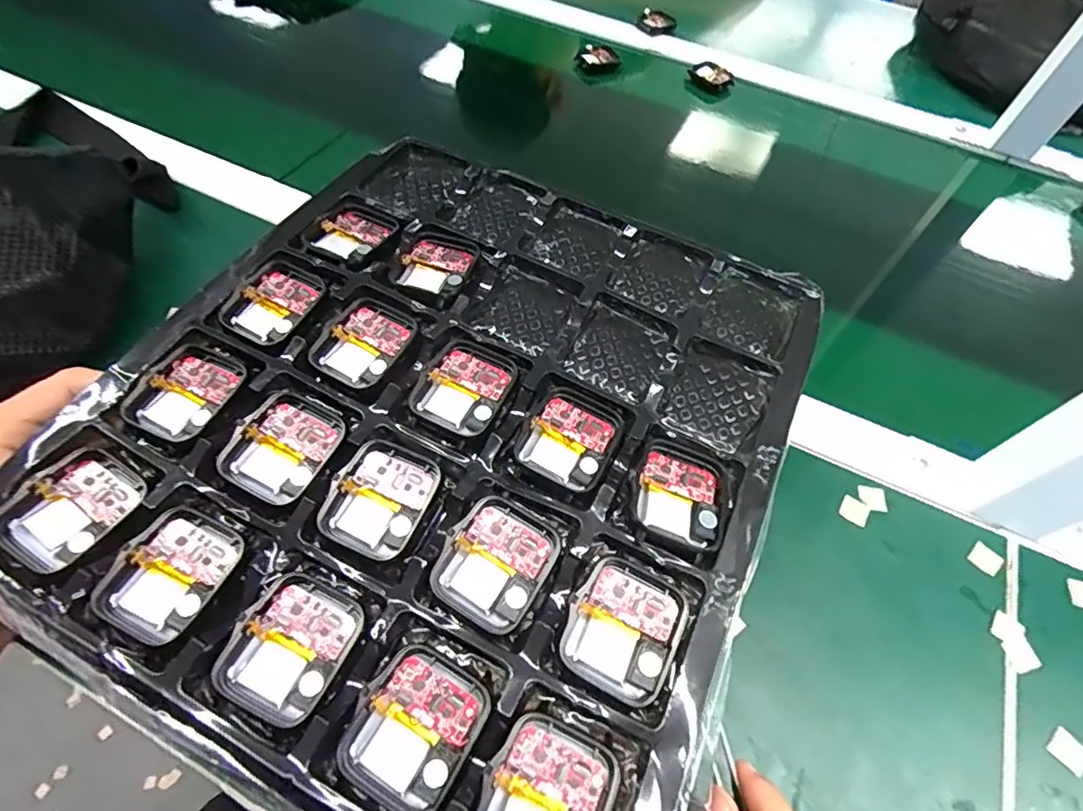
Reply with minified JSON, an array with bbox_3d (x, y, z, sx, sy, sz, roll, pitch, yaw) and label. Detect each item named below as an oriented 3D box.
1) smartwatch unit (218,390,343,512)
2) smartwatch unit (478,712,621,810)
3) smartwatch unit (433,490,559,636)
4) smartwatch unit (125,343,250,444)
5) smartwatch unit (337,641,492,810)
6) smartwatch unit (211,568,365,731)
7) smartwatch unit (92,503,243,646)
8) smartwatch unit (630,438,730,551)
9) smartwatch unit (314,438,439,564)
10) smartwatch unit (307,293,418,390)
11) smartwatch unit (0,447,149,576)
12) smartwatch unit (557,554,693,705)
[{"bbox_3d":[-0.102,0.017,0.223,0.037,0.009,0.043,27,59,12],"label":"smartwatch unit"},{"bbox_3d":[0.001,0.121,0.169,0.037,0.006,0.043,25,58,11],"label":"smartwatch unit"},{"bbox_3d":[-0.016,0.057,0.203,0.037,0.010,0.042,29,59,13],"label":"smartwatch unit"},{"bbox_3d":[-0.148,-0.005,0.234,0.037,0.010,0.043,25,58,11],"label":"smartwatch unit"},{"bbox_3d":[-0.040,0.104,0.178,0.037,0.009,0.043,29,59,14],"label":"smartwatch unit"},{"bbox_3d":[-0.084,0.082,0.189,0.035,0.008,0.044,26,58,12],"label":"smartwatch unit"},{"bbox_3d":[-0.130,0.059,0.195,0.034,0.007,0.043,25,58,11],"label":"smartwatch unit"},{"bbox_3d":[0.056,0.034,0.220,0.036,0.006,0.042,21,57,8],"label":"smartwatch unit"},{"bbox_3d":[-0.062,0.036,0.215,0.035,0.010,0.043,25,58,11],"label":"smartwatch unit"},{"bbox_3d":[-0.080,-0.029,0.250,0.037,0.008,0.042,27,58,12],"label":"smartwatch unit"},{"bbox_3d":[-0.172,0.040,0.205,0.034,0.012,0.043,29,59,13],"label":"smartwatch unit"},{"bbox_3d":[0.029,0.077,0.194,0.037,0.006,0.042,27,58,12],"label":"smartwatch unit"}]

